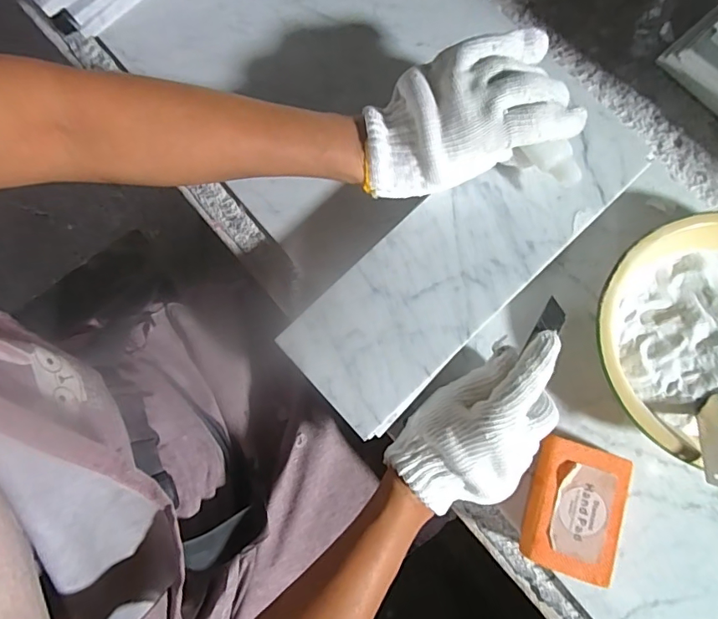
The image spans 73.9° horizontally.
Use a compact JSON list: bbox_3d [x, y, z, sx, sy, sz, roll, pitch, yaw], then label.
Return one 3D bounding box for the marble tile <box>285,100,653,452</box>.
[{"bbox_3d":[0.091,-0.042,0.373,0.315,0.009,0.107,-39,80,-5],"label":"marble tile"}]

